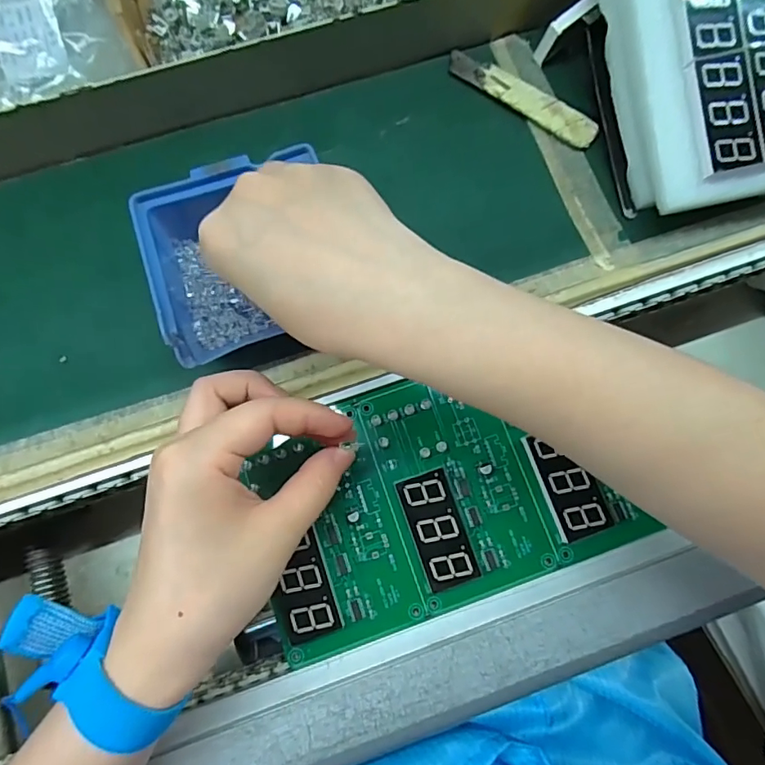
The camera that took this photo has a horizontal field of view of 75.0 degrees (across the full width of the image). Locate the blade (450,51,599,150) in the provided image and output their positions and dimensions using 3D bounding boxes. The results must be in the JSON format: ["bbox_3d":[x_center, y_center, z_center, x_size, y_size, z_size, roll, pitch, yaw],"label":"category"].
[{"bbox_3d":[0.090,-0.186,0.325,0.107,0.007,0.022,34,78,8],"label":"blade"}]

